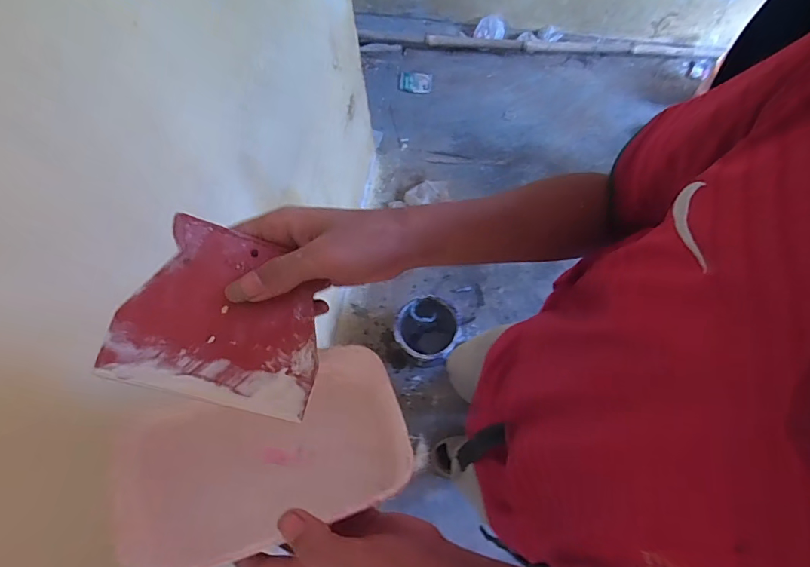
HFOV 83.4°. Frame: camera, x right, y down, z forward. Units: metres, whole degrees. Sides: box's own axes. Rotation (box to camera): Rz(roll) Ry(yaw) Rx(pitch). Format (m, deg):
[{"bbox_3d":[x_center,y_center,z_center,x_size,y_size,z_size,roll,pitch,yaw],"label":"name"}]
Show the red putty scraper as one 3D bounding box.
[{"bbox_3d":[-0.111,0.022,0.292,0.120,0.004,0.104,20,76,-18],"label":"red putty scraper"}]

